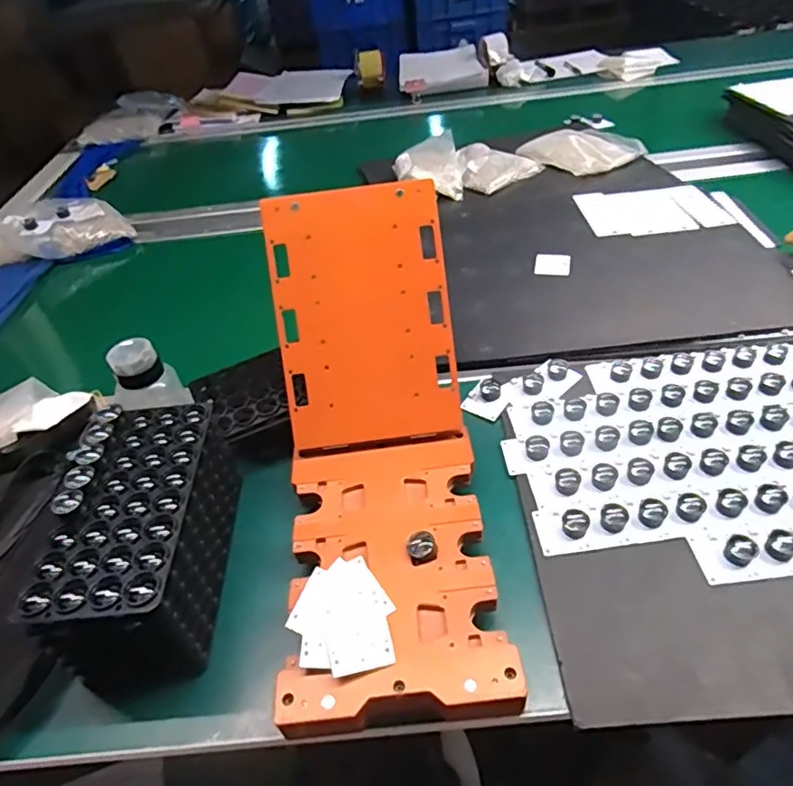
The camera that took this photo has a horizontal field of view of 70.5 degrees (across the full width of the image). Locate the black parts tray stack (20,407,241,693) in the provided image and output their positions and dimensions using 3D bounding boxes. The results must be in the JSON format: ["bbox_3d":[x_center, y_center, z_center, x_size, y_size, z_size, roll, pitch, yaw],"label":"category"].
[{"bbox_3d":[-0.203,0.113,0.463,0.099,0.118,0.198,-6,44,1],"label":"black parts tray stack"}]

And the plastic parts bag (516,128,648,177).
[{"bbox_3d":[0.346,-0.455,1.030,0.178,0.024,0.183,-31,48,-22],"label":"plastic parts bag"}]

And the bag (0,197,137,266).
[{"bbox_3d":[-0.599,-0.273,0.978,0.242,0.058,0.138,-28,47,-20],"label":"bag"}]

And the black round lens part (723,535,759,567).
[{"bbox_3d":[0.275,0.126,0.448,0.020,0.012,0.022,-3,44,3],"label":"black round lens part"}]

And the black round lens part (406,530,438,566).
[{"bbox_3d":[0.021,0.124,0.449,0.023,0.015,0.021,-3,44,3],"label":"black round lens part"}]

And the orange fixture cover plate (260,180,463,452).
[{"bbox_3d":[-0.029,-0.068,0.523,0.155,0.231,0.006,-8,6,0],"label":"orange fixture cover plate"}]

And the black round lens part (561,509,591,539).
[{"bbox_3d":[0.153,0.111,0.480,0.019,0.017,0.019,-3,44,3],"label":"black round lens part"}]

